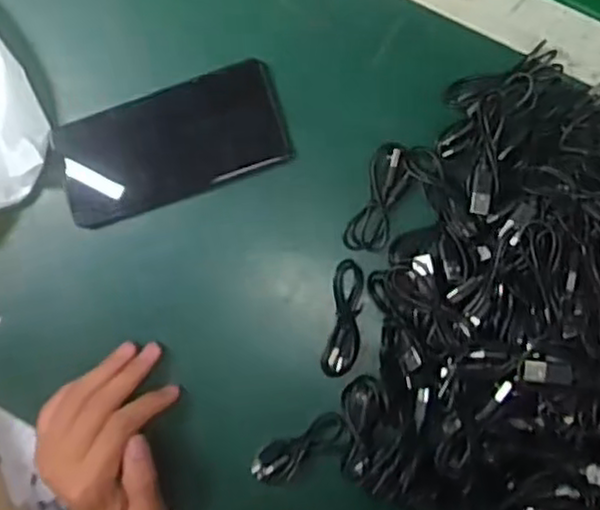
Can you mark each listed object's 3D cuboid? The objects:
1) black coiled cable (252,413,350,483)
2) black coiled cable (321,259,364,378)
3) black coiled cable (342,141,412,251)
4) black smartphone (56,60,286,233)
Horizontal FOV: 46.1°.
[{"bbox_3d":[0.001,0.135,0.488,0.071,0.008,0.026,-28,86,7],"label":"black coiled cable"},{"bbox_3d":[0.032,0.044,0.488,0.023,0.013,0.079,8,91,8],"label":"black coiled cable"},{"bbox_3d":[0.055,-0.039,0.482,0.029,0.012,0.076,21,93,8],"label":"black coiled cable"},{"bbox_3d":[-0.090,-0.078,0.495,0.159,0.007,0.074,-19,100,4],"label":"black smartphone"}]

